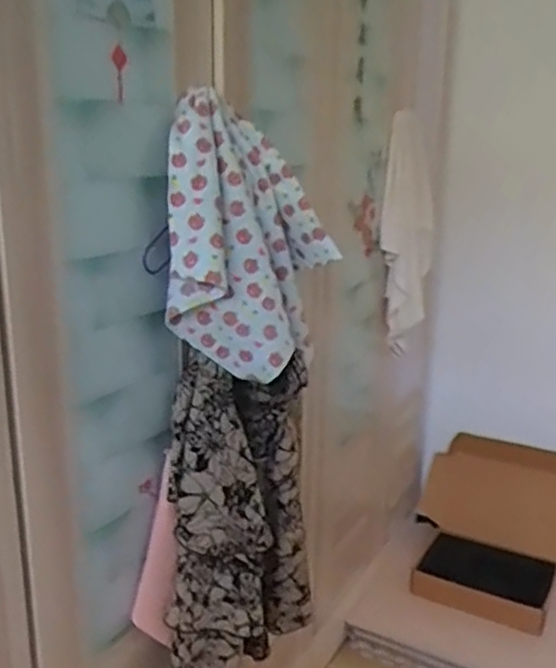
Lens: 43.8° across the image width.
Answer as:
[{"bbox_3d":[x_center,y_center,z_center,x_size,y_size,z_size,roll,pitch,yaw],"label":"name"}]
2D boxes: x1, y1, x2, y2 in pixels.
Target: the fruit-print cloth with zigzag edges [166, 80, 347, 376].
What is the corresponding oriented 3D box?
[{"bbox_3d":[-0.037,-0.137,0.986,0.214,0.346,0.194,2,16,4],"label":"fruit-print cloth with zigzag edges"}]

